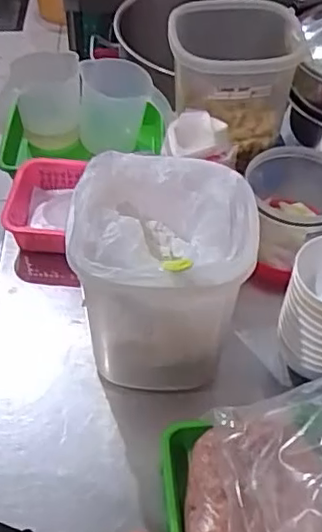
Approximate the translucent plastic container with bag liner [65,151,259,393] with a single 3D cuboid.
[{"bbox_3d":[0.000,0.009,0.596,0.152,0.183,0.154,5,48,4],"label":"translucent plastic container with bag liner"}]

